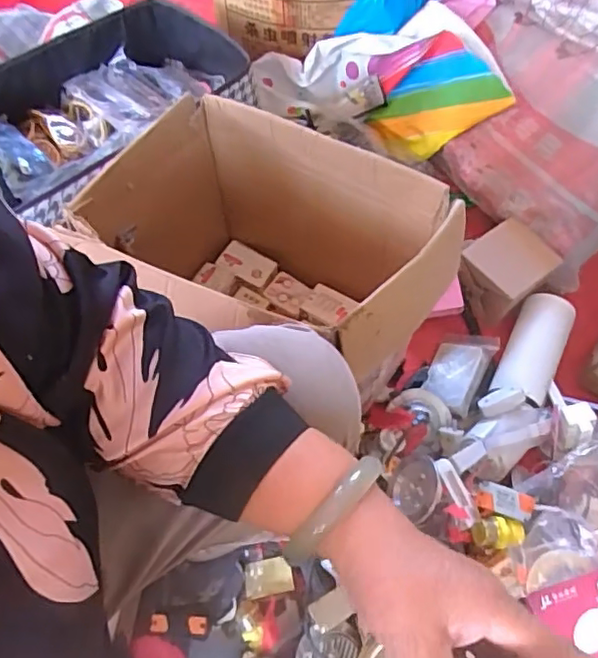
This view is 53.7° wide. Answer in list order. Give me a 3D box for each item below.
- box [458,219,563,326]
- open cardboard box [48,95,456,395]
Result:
[{"bbox_3d":[0.316,-0.091,0.916,0.120,0.093,0.114,-35,69,-17],"label":"box"},{"bbox_3d":[-0.026,-0.074,0.725,0.366,0.290,0.206,31,67,14],"label":"open cardboard box"}]

